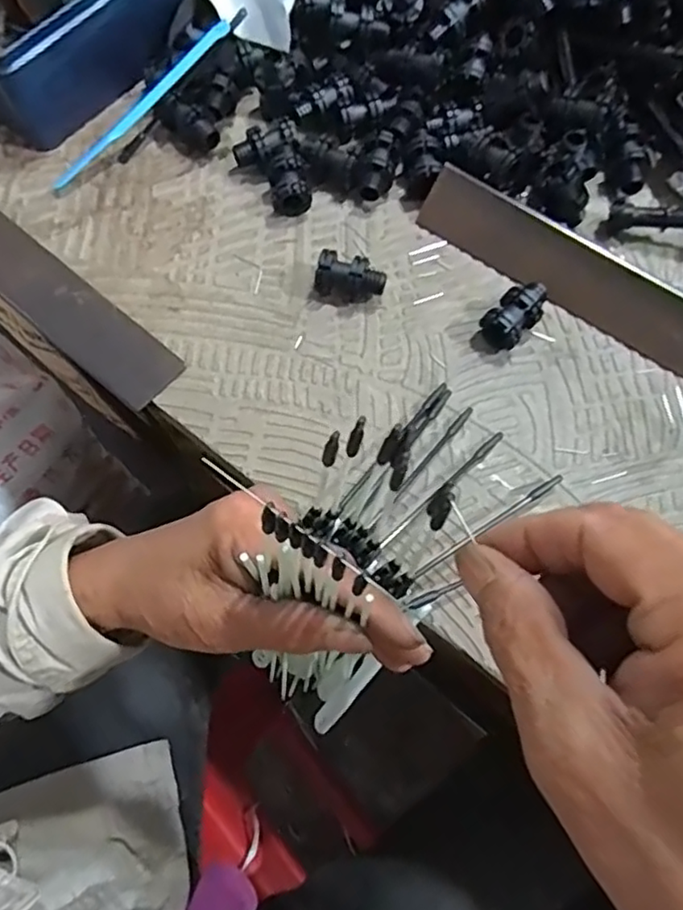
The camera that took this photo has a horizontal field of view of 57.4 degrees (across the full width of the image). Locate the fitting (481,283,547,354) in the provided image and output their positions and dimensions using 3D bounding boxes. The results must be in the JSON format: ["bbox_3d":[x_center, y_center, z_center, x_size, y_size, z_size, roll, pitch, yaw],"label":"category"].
[{"bbox_3d":[0.095,-0.076,0.338,0.022,0.019,0.039,42,77,14],"label":"fitting"}]

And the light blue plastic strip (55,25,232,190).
[{"bbox_3d":[-0.120,-0.208,0.372,0.139,0.008,0.007,-43,75,1],"label":"light blue plastic strip"}]

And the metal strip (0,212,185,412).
[{"bbox_3d":[-0.186,-0.108,0.355,0.239,0.007,0.036,38,76,13],"label":"metal strip"}]

